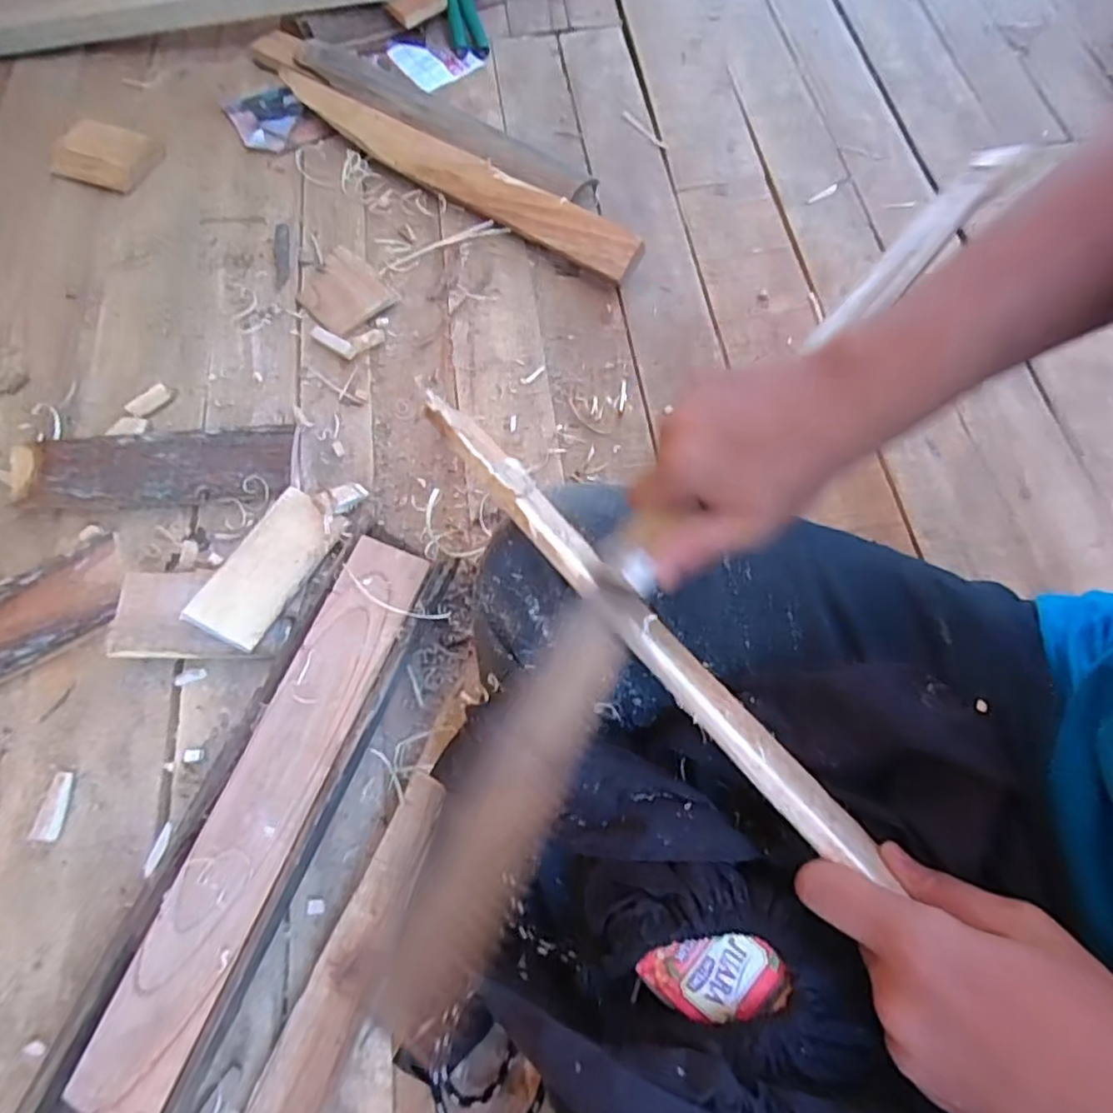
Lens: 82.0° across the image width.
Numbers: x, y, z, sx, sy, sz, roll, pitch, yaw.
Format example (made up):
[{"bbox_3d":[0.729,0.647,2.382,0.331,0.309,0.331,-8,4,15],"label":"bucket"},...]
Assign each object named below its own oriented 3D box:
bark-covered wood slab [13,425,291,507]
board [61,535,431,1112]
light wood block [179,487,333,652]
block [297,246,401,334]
[{"bbox_3d":[-0.373,-0.080,0.592,0.251,0.028,0.073,-6,66,-1],"label":"bark-covered wood slab"},{"bbox_3d":[-0.192,0.159,0.431,0.060,0.017,0.375,20,68,10],"label":"board"},{"bbox_3d":[-0.239,0.007,0.534,0.059,0.015,0.135,34,60,-9],"label":"light wood block"},{"bbox_3d":[-0.230,-0.285,0.687,0.081,0.009,0.097,-40,71,-15],"label":"block"}]

